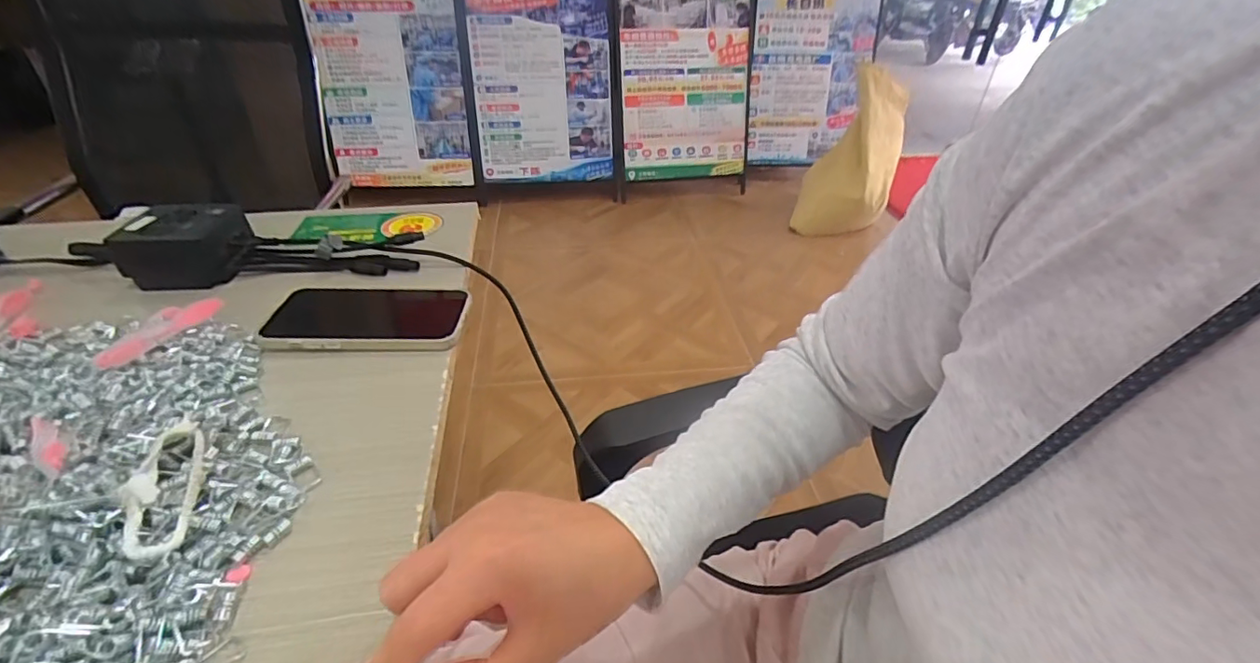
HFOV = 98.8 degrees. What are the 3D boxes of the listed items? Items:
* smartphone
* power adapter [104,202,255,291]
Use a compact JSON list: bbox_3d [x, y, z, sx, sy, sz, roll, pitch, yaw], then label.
[{"bbox_3d":[-0.208,-0.012,0.435,0.149,0.012,0.079,0,37,-2],"label":"smartphone"},{"bbox_3d":[-0.394,-0.079,0.482,0.093,0.049,0.071,-5,38,-9],"label":"power adapter"}]

